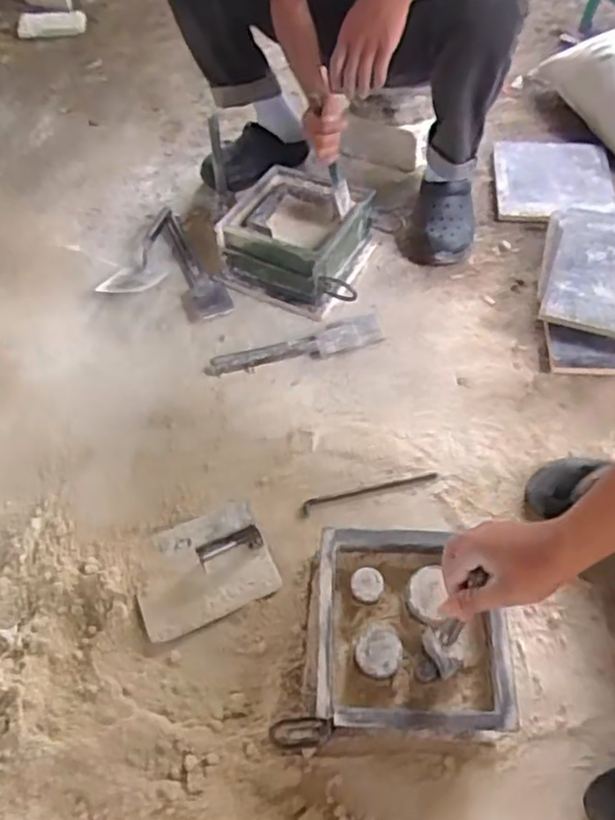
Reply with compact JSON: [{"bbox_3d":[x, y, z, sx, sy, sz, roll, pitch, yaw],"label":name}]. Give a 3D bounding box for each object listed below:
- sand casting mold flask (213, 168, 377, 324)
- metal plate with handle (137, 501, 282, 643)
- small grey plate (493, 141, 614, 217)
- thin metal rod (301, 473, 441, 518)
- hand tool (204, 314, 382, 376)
[{"bbox_3d":[-0.017,-0.336,1.294,0.261,0.128,0.250,16,60,11],"label":"sand casting mold flask"},{"bbox_3d":[-0.162,0.227,0.987,0.198,0.057,0.168,-21,60,-12],"label":"metal plate with handle"},{"bbox_3d":[0.553,-0.525,1.473,0.246,0.034,0.257,6,58,5],"label":"small grey plate"},{"bbox_3d":[0.101,0.132,1.080,0.231,0.008,0.026,-16,59,-9],"label":"thin metal rod"},{"bbox_3d":[-0.024,-0.115,1.210,0.326,0.012,0.061,-15,59,-8],"label":"hand tool"}]

